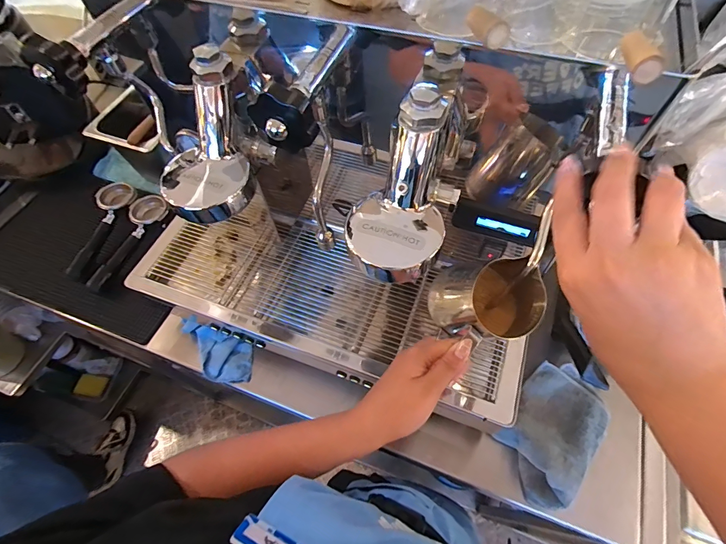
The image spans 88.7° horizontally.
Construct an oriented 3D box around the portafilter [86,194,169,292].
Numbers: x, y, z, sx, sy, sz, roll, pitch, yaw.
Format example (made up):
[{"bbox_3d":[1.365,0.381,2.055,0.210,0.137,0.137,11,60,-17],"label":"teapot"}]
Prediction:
[{"bbox_3d":[-0.441,-0.056,0.703,0.066,0.042,0.208,23,75,14],"label":"portafilter"}]

